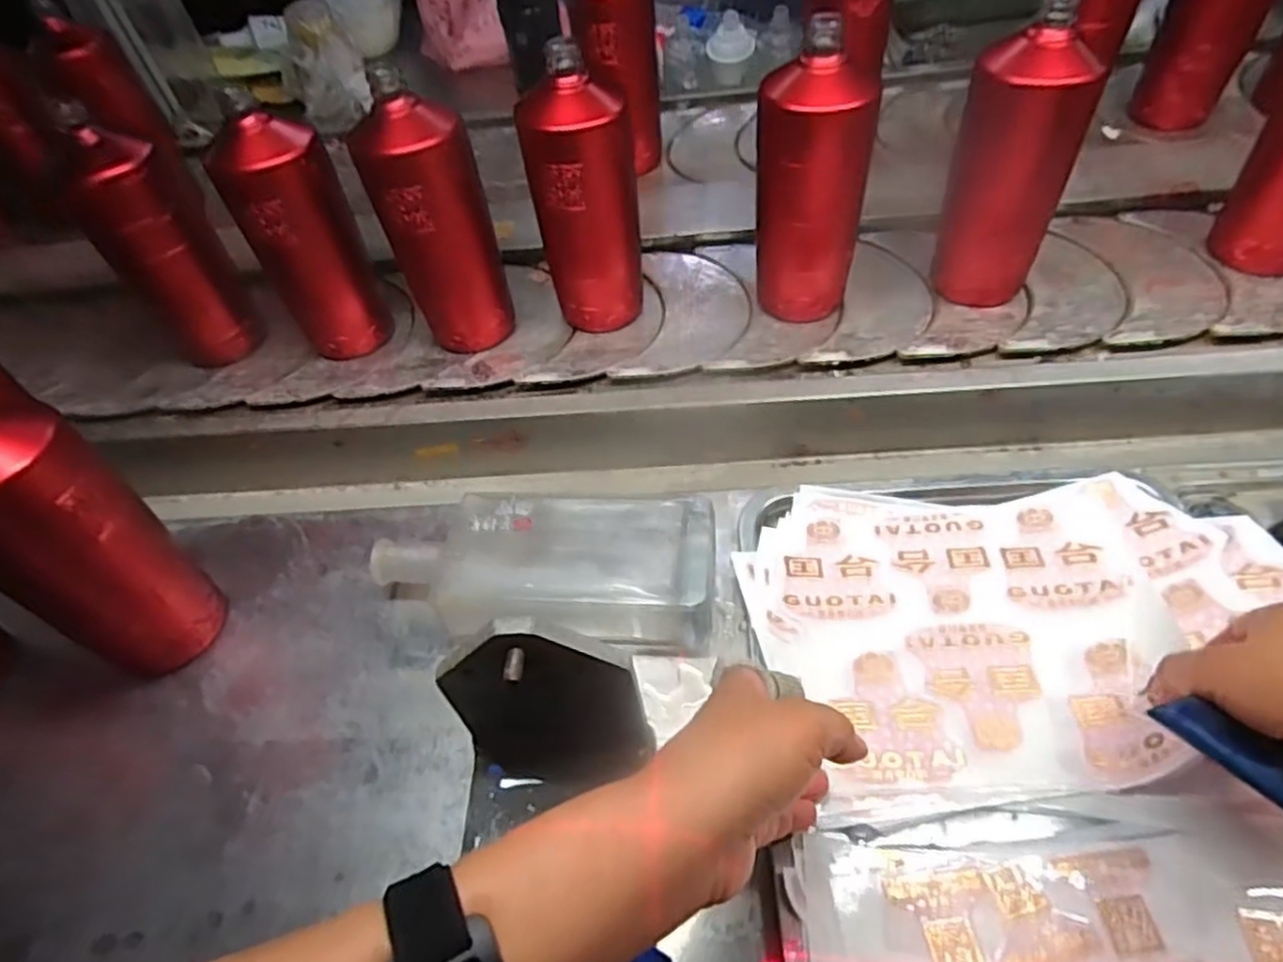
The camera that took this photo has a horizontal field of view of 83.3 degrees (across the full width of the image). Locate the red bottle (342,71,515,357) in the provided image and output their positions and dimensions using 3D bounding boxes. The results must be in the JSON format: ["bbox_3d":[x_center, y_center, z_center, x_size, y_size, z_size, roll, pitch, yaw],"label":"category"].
[{"bbox_3d":[-0.158,-0.197,0.573,0.078,0.201,0.063,-17,54,-8],"label":"red bottle"}]

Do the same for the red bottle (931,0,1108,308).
[{"bbox_3d":[0.274,-0.231,0.539,0.069,0.199,0.071,-13,53,-5],"label":"red bottle"}]

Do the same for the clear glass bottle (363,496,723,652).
[{"bbox_3d":[-0.051,0.054,0.471,0.197,0.047,0.103,2,53,6],"label":"clear glass bottle"}]

